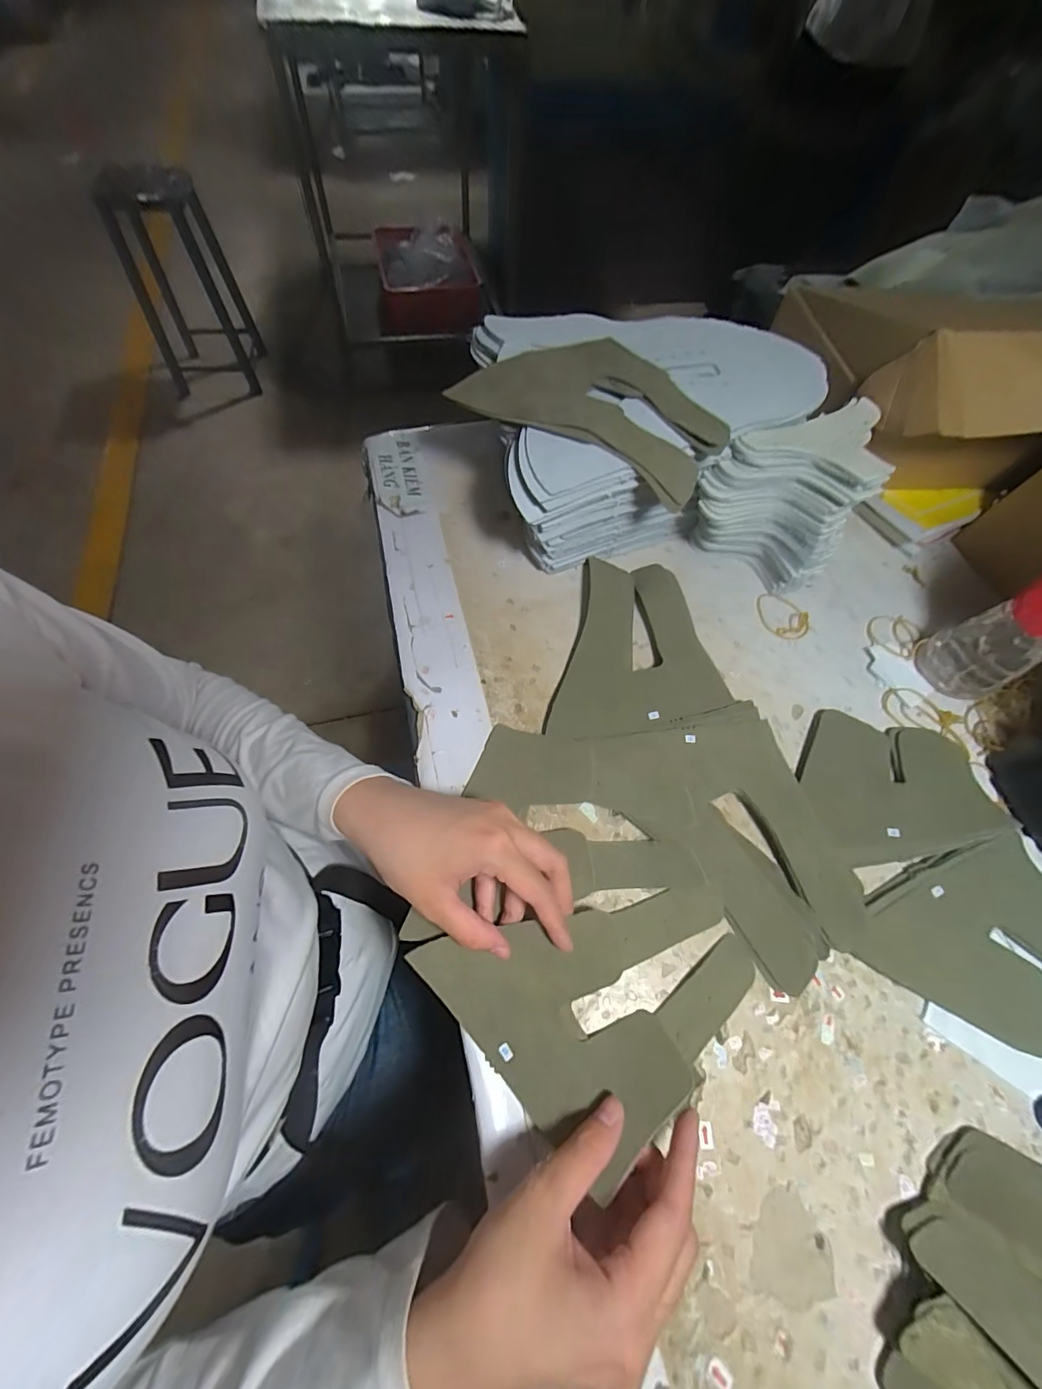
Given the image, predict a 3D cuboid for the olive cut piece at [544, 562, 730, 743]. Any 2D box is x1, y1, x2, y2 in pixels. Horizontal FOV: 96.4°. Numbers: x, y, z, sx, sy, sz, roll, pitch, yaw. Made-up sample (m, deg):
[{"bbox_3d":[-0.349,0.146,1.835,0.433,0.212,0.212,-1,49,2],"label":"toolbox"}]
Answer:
[{"bbox_3d":[0.078,-0.044,0.384,0.142,0.014,0.163,-10,64,-8],"label":"olive cut piece"}]

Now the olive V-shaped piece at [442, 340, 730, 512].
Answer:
[{"bbox_3d":[0.060,-0.221,0.355,0.185,0.028,0.113,26,65,9],"label":"olive V-shaped piece"}]

